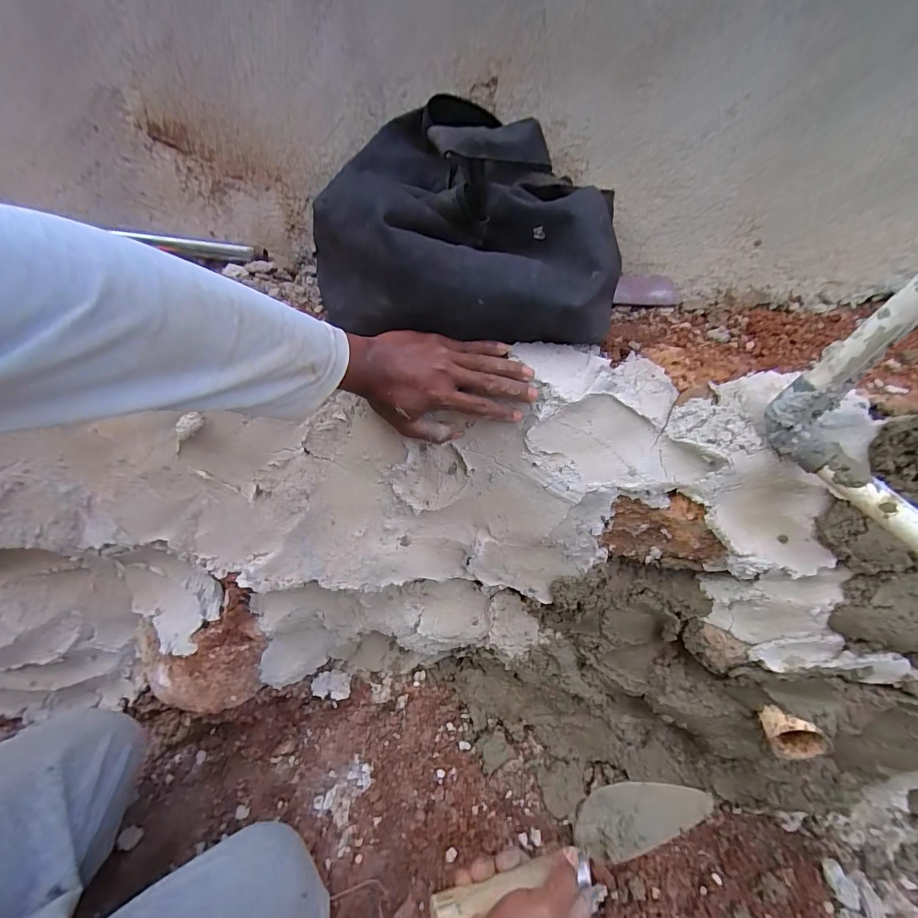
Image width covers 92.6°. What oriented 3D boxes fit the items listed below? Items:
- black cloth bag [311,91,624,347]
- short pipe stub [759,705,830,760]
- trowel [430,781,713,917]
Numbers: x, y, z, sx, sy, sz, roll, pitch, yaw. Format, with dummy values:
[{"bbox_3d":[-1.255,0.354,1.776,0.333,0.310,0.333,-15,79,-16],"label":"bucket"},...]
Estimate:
[{"bbox_3d":[-0.002,-0.271,0.484,0.294,0.096,0.307,-7,68,-5],"label":"black cloth bag"},{"bbox_3d":[0.405,0.330,0.532,0.068,0.064,0.030,9,30,8],"label":"short pipe stub"},{"bbox_3d":[0.105,0.343,0.391,0.278,0.057,0.046,-1,30,-24],"label":"trowel"}]

